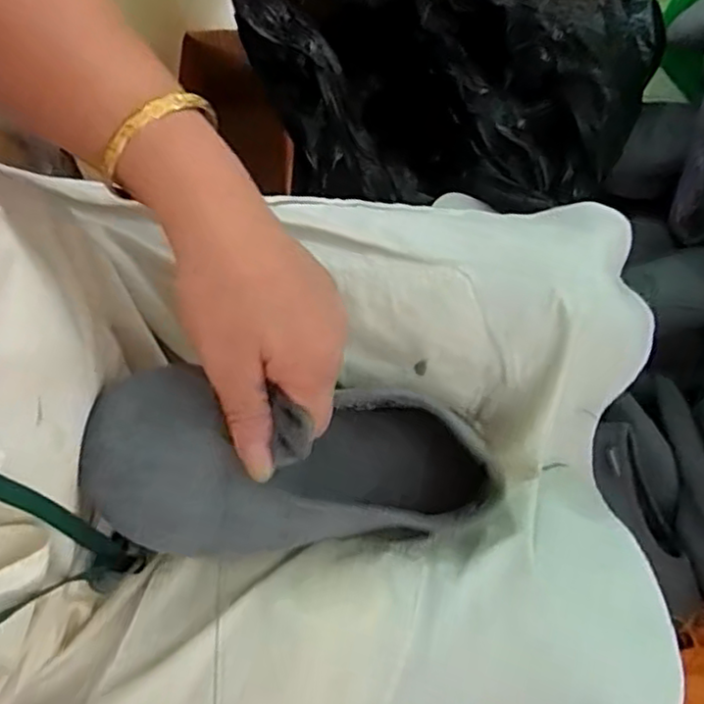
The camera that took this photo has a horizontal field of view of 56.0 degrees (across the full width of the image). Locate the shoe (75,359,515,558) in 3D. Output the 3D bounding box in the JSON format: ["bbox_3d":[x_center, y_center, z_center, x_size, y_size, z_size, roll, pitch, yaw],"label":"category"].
[{"bbox_3d":[-0.013,0.060,0.359,0.244,0.070,0.090,6,74,-37],"label":"shoe"}]

